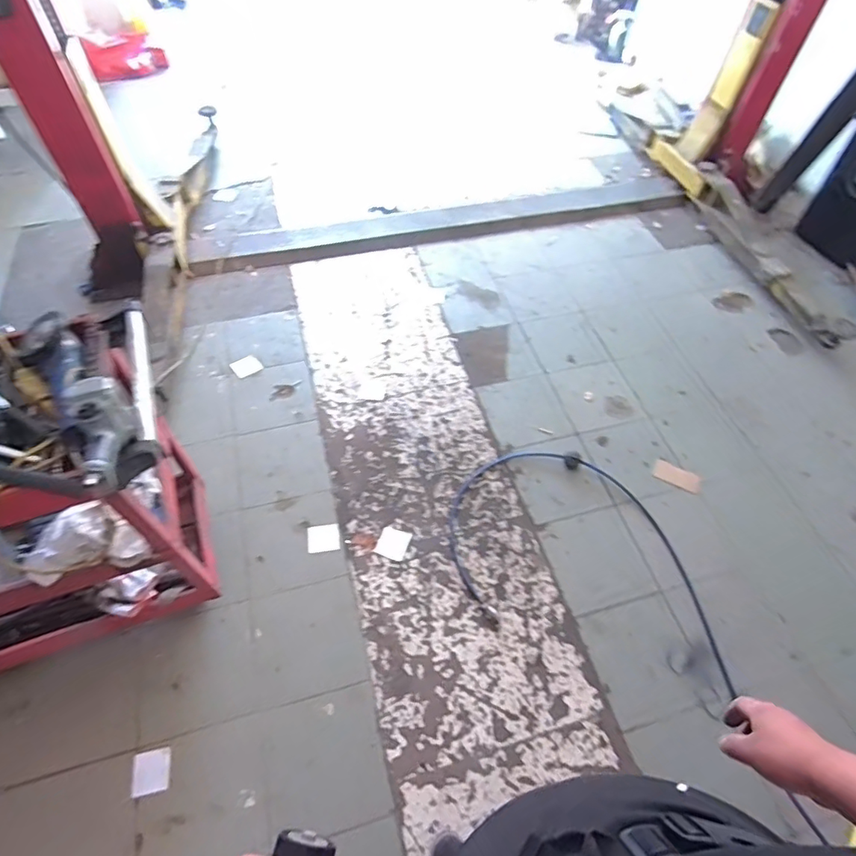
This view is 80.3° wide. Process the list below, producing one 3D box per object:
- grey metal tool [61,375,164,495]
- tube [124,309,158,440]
[{"bbox_3d":[-0.489,0.025,0.798,0.078,0.131,0.207,-26,61,-19],"label":"grey metal tool"},{"bbox_3d":[-0.535,-0.102,0.942,0.032,0.028,0.310,-16,58,-13],"label":"tube"}]

